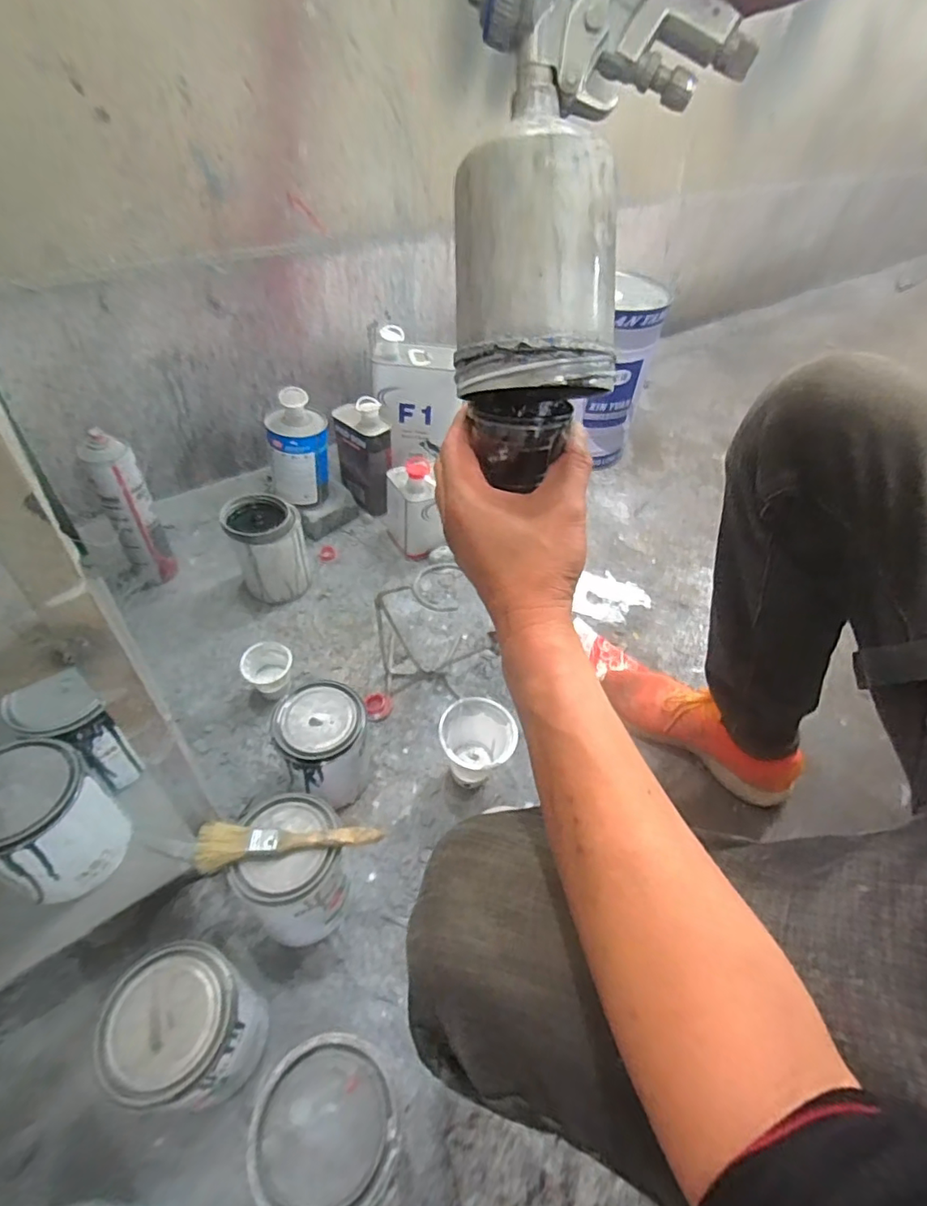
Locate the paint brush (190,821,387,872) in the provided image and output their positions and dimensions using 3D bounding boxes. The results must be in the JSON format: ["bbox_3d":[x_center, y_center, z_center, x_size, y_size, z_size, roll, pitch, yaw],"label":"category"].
[{"bbox_3d":[-0.162,0.228,0.515,0.165,0.010,0.042,3,46,-3],"label":"paint brush"}]

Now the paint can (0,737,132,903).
[{"bbox_3d":[-0.395,0.207,0.525,0.099,0.129,0.099,3,46,-3],"label":"paint can"}]

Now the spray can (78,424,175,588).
[{"bbox_3d":[-0.504,-0.139,0.844,0.060,0.247,0.067,1,48,-5],"label":"spray can"}]

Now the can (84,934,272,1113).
[{"bbox_3d":[-0.236,0.373,0.482,0.104,0.140,0.101,3,46,-3],"label":"can"}]

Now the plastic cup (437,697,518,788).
[{"bbox_3d":[0.014,0.186,0.703,0.088,0.106,0.095,3,48,-3],"label":"plastic cup"}]

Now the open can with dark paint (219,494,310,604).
[{"bbox_3d":[-0.310,-0.086,0.884,0.112,0.151,0.097,-14,51,-18],"label":"open can with dark paint"}]

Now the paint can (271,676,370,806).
[{"bbox_3d":[-0.168,0.177,0.673,0.099,0.140,0.097,3,48,-3],"label":"paint can"}]

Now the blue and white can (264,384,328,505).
[{"bbox_3d":[-0.282,-0.266,0.951,0.100,0.184,0.086,-5,47,-10],"label":"blue and white can"}]

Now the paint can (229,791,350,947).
[{"bbox_3d":[-0.170,0.276,0.576,0.103,0.145,0.114,-7,49,-12],"label":"paint can"}]

